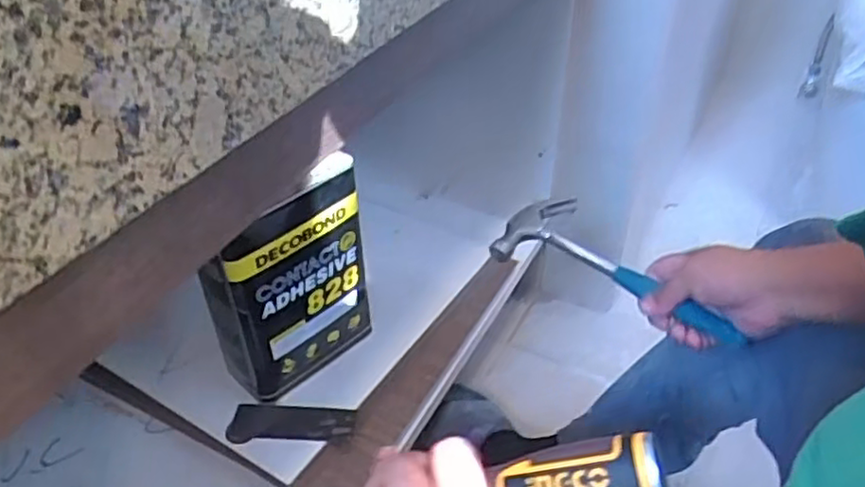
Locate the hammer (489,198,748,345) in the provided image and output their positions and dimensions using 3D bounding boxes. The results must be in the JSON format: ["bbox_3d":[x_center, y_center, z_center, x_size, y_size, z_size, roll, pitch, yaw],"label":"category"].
[{"bbox_3d":[0.179,0.032,0.659,0.240,0.035,0.108,32,49,29],"label":"hammer"}]

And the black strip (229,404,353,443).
[{"bbox_3d":[-0.154,0.198,0.751,0.134,0.012,0.044,0,39,1],"label":"black strip"}]

